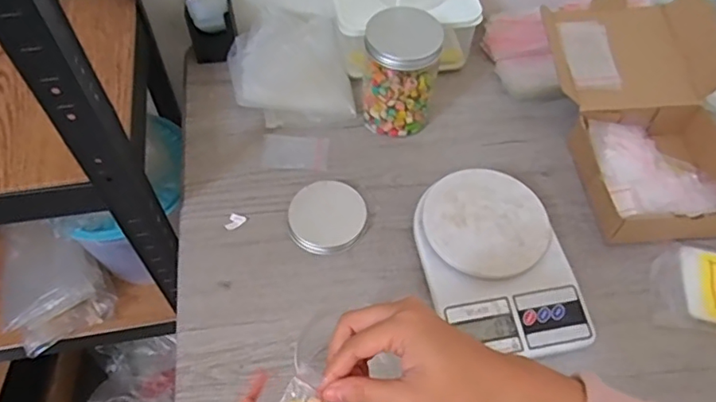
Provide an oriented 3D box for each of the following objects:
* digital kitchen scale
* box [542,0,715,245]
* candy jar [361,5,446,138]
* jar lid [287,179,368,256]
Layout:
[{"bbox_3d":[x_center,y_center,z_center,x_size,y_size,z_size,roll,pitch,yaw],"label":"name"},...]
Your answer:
[{"bbox_3d":[0.144,0.061,0.573,0.145,0.038,0.205,-12,58,-10],"label":"digital kitchen scale"},{"bbox_3d":[0.358,-0.113,0.662,0.209,0.085,0.342,-5,57,-6],"label":"box"},{"bbox_3d":[0.052,-0.155,0.661,0.087,0.131,0.082,1,56,-1],"label":"candy jar"},{"bbox_3d":[-0.035,0.017,0.615,0.082,0.021,0.087,1,56,-1],"label":"jar lid"}]

